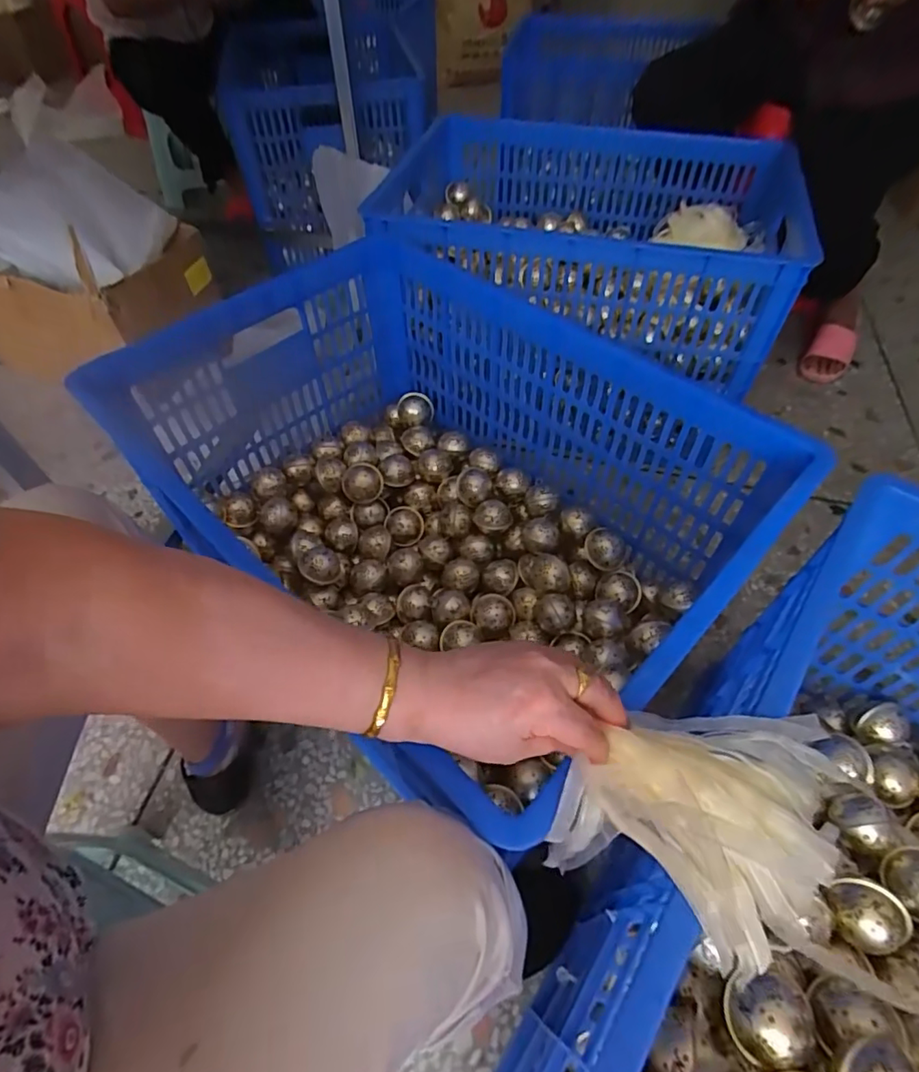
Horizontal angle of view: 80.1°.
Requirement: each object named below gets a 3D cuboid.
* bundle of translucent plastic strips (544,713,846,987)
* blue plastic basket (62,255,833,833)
[{"bbox_3d":[0.149,0.160,0.335,0.149,0.051,0.144,24,57,18],"label":"bundle of translucent plastic strips"},{"bbox_3d":[-0.020,-0.050,0.701,0.691,0.321,0.492,34,61,23],"label":"blue plastic basket"}]

